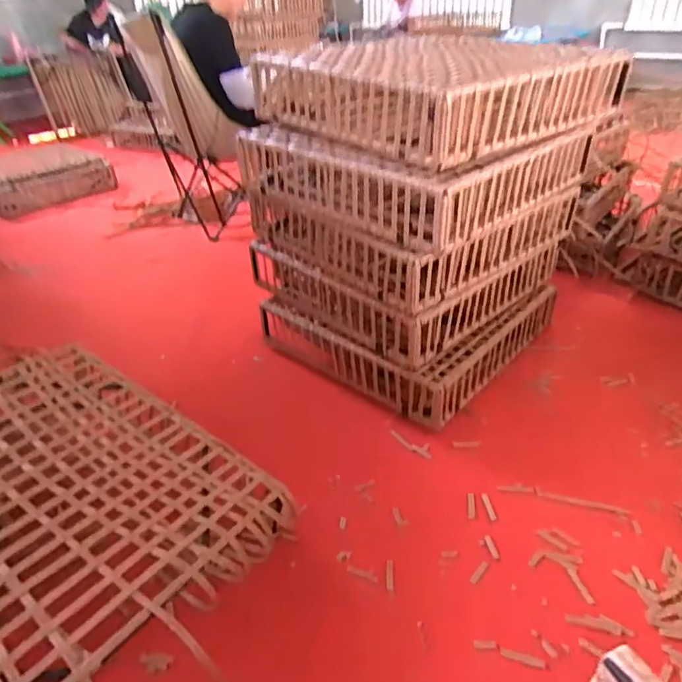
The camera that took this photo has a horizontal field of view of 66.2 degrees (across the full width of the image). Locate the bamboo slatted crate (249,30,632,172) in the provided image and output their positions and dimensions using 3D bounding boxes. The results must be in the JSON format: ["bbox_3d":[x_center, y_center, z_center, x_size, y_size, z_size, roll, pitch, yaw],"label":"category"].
[{"bbox_3d":[0.213,-0.596,1.226,0.588,0.151,0.605,-26,41,-31],"label":"bamboo slatted crate"}]

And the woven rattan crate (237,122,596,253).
[{"bbox_3d":[0.182,-0.444,1.287,0.606,0.150,0.623,-28,42,-33],"label":"woven rattan crate"}]

